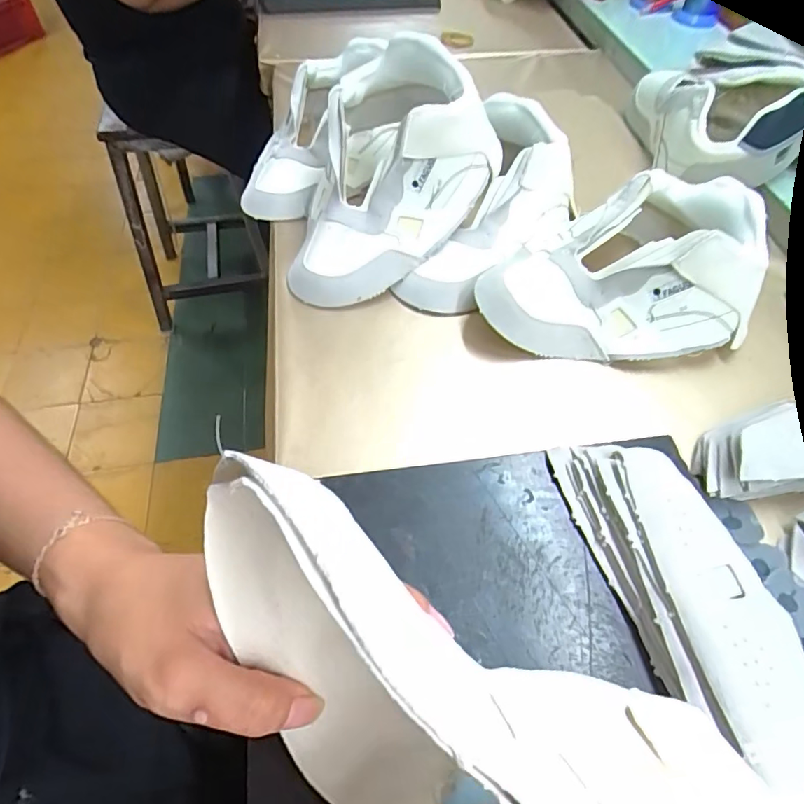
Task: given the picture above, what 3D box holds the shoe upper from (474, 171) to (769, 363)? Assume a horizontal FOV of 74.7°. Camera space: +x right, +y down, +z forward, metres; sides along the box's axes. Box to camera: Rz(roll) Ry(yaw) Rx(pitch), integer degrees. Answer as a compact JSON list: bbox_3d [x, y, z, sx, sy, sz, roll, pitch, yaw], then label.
[{"bbox_3d":[0.187,-0.124,0.469,0.239,0.091,0.160,-1,54,0],"label":"shoe upper"}]

